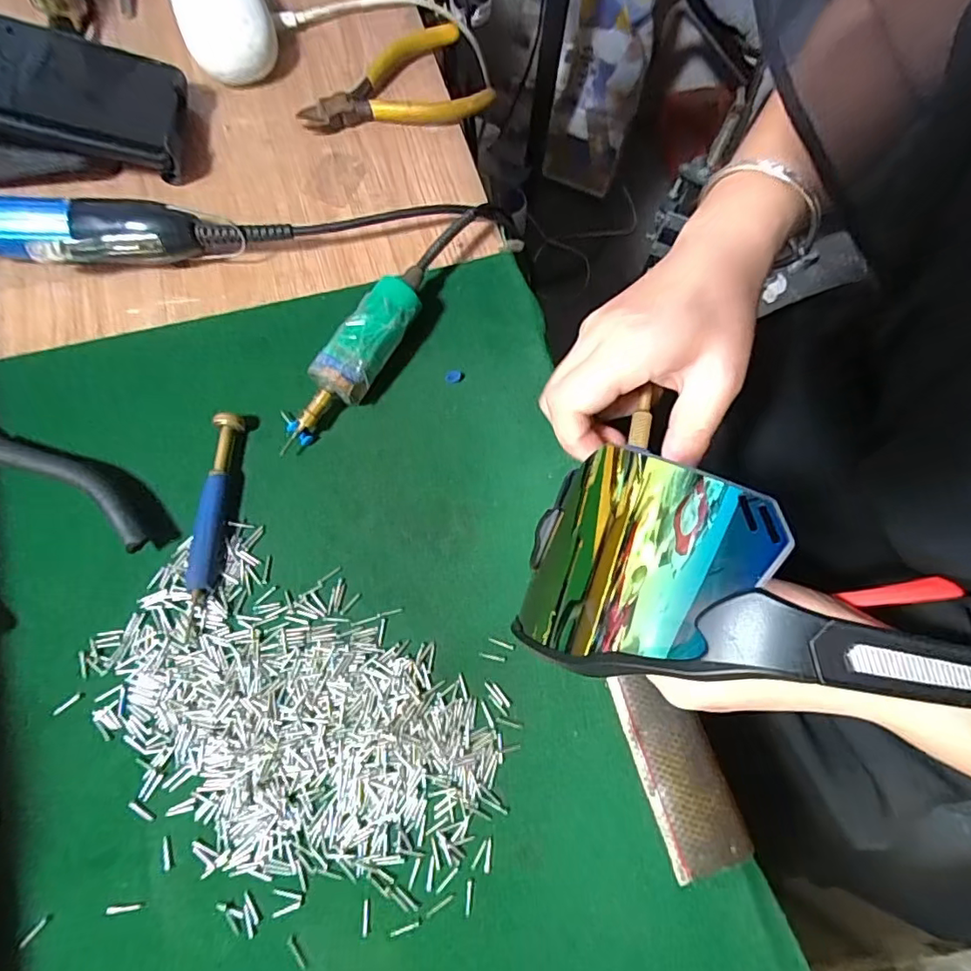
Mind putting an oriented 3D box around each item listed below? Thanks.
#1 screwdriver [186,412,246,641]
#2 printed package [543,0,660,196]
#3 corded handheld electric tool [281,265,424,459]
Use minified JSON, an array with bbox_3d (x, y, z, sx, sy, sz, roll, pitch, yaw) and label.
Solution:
[{"bbox_3d":[-0.130,0.015,0.259,0.012,0.014,0.100,4,72,0],"label":"screwdriver"},{"bbox_3d":[0.257,-0.911,1.210,0.184,0.435,0.110,15,47,3],"label":"printed package"},{"bbox_3d":[-0.063,-0.066,0.279,0.025,0.030,0.108,31,74,8],"label":"corded handheld electric tool"}]

